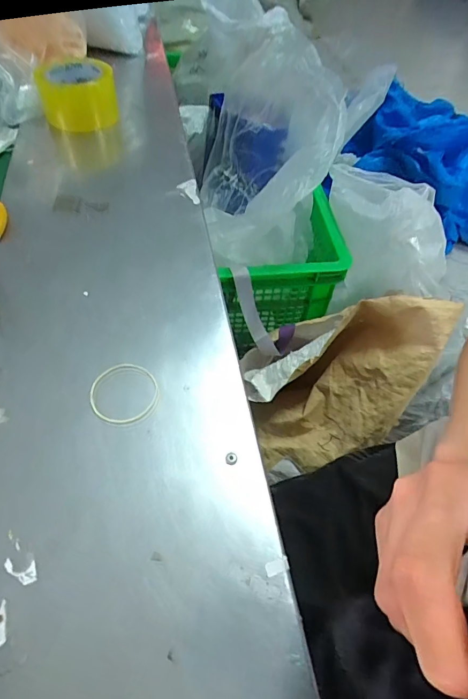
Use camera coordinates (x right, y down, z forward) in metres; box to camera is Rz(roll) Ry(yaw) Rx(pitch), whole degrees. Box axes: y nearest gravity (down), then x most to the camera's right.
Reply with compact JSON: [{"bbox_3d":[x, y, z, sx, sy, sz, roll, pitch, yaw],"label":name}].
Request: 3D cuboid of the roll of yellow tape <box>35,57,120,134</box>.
[{"bbox_3d":[-0.230,-0.386,0.608,0.106,0.069,0.099,-8,55,-10],"label":"roll of yellow tape"}]

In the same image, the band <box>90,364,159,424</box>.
[{"bbox_3d":[-0.091,0.036,0.342,0.055,0.004,0.055,2,54,-3],"label":"band"}]

